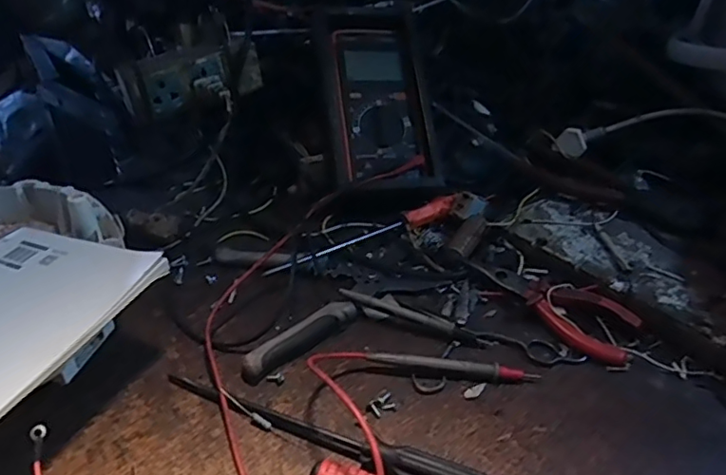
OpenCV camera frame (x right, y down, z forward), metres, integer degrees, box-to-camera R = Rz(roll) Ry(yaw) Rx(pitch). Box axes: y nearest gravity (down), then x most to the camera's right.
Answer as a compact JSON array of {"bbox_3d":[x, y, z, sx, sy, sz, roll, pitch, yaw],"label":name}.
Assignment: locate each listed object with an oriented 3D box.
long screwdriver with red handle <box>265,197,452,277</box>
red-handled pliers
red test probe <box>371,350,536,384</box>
[{"bbox_3d":[0.004,0.002,0.525,0.207,0.021,0.016,-22,42,-27],"label":"long screwdriver with red handle"},{"bbox_3d":[0.151,0.052,0.469,0.138,0.024,0.050,28,44,32],"label":"red-handled pliers"},{"bbox_3d":[0.065,0.093,0.415,0.121,0.018,0.013,3,36,4],"label":"red test probe"}]

